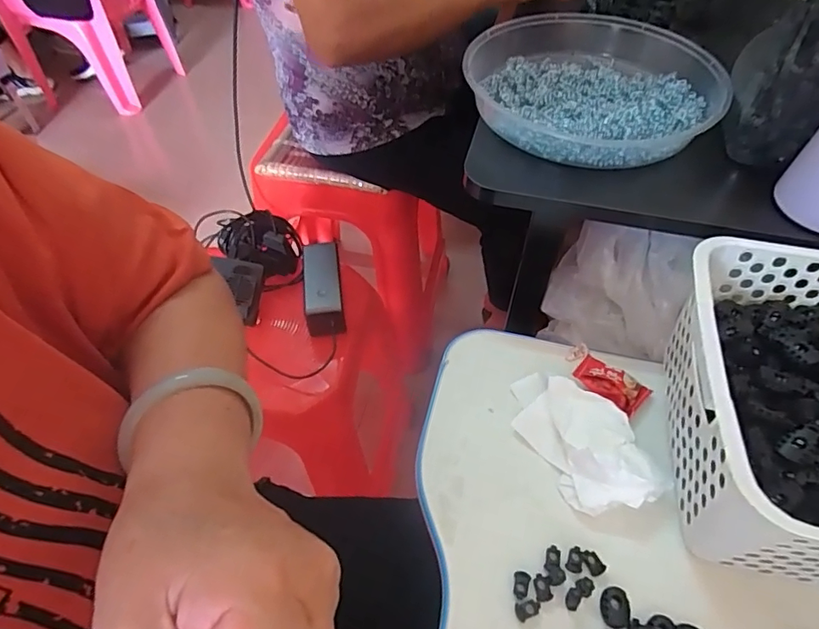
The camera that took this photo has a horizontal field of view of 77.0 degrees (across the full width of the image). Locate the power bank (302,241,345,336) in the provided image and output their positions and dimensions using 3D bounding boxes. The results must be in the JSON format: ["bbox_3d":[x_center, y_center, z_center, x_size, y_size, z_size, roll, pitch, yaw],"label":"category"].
[{"bbox_3d":[-0.112,-0.035,0.665,0.048,0.033,0.142,-7,51,-5],"label":"power bank"}]

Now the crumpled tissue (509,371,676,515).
[{"bbox_3d":[0.124,0.083,0.370,0.067,0.030,0.116,-22,54,-16],"label":"crumpled tissue"}]

